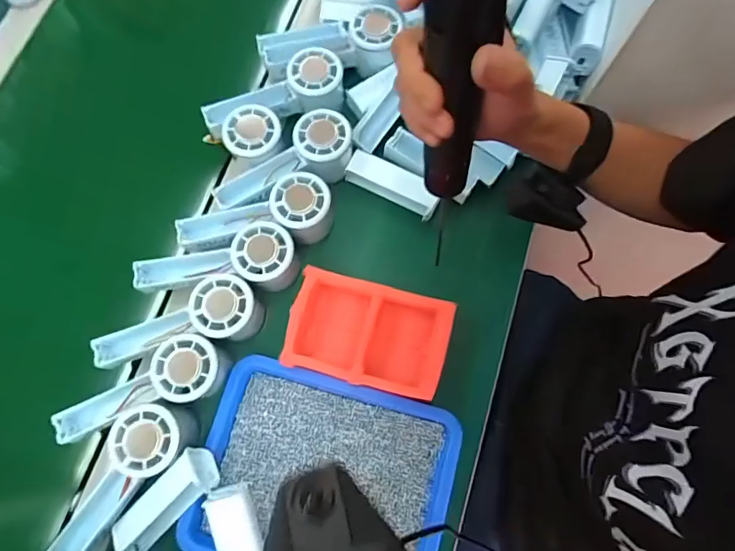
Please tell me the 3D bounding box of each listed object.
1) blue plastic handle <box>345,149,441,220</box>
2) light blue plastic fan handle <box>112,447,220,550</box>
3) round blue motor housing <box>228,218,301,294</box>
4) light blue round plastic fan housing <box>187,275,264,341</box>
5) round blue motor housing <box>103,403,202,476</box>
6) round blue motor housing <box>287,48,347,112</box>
[{"bbox_3d":[0.028,-0.097,0.477,0.099,0.025,0.032,28,77,9],"label":"blue plastic handle"},{"bbox_3d":[-0.170,0.190,0.382,0.101,0.027,0.039,-46,77,8],"label":"light blue plastic fan handle"},{"bbox_3d":[-0.096,-0.015,0.444,0.056,0.072,0.054,-1,74,2],"label":"round blue motor housing"},{"bbox_3d":[-0.130,0.034,0.434,0.055,0.070,0.055,-1,74,2],"label":"light blue round plastic fan housing"},{"bbox_3d":[-0.185,0.141,0.396,0.056,0.047,0.055,-6,74,0],"label":"round blue motor housing"},{"bbox_3d":[-0.054,-0.198,0.486,0.057,0.059,0.059,20,76,7],"label":"round blue motor housing"}]

